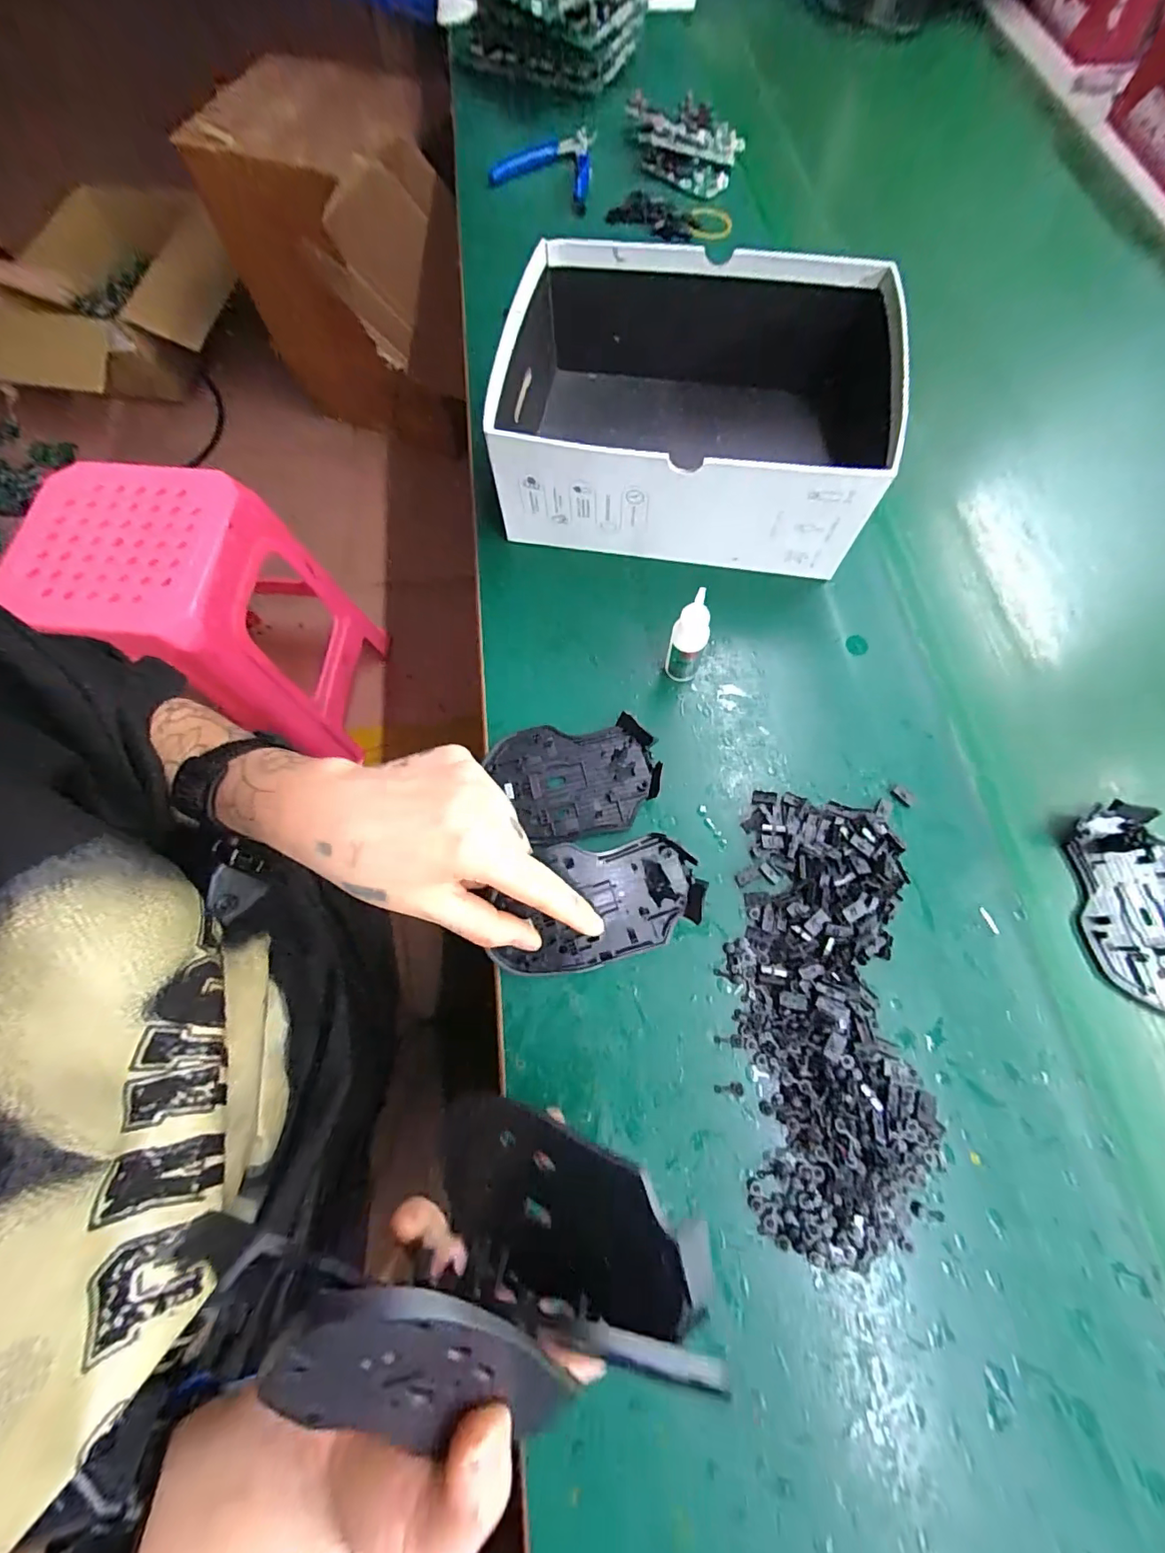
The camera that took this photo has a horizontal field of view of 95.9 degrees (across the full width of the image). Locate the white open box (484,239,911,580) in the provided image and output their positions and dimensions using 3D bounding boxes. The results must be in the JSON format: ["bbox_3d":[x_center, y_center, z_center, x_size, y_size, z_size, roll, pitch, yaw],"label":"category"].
[{"bbox_3d":[0.076,-0.256,0.373,0.258,0.092,0.196,9,71,4],"label":"white open box"}]

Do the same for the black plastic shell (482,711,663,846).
[{"bbox_3d":[-0.004,0.000,0.324,0.099,0.011,0.074,-10,70,-3],"label":"black plastic shell"}]

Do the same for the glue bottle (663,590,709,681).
[{"bbox_3d":[0.064,-0.082,0.320,0.021,0.071,0.016,17,71,6],"label":"glue bottle"}]

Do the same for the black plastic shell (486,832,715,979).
[{"bbox_3d":[0.008,0.068,0.285,0.112,0.016,0.072,-11,104,-4],"label":"black plastic shell"}]

